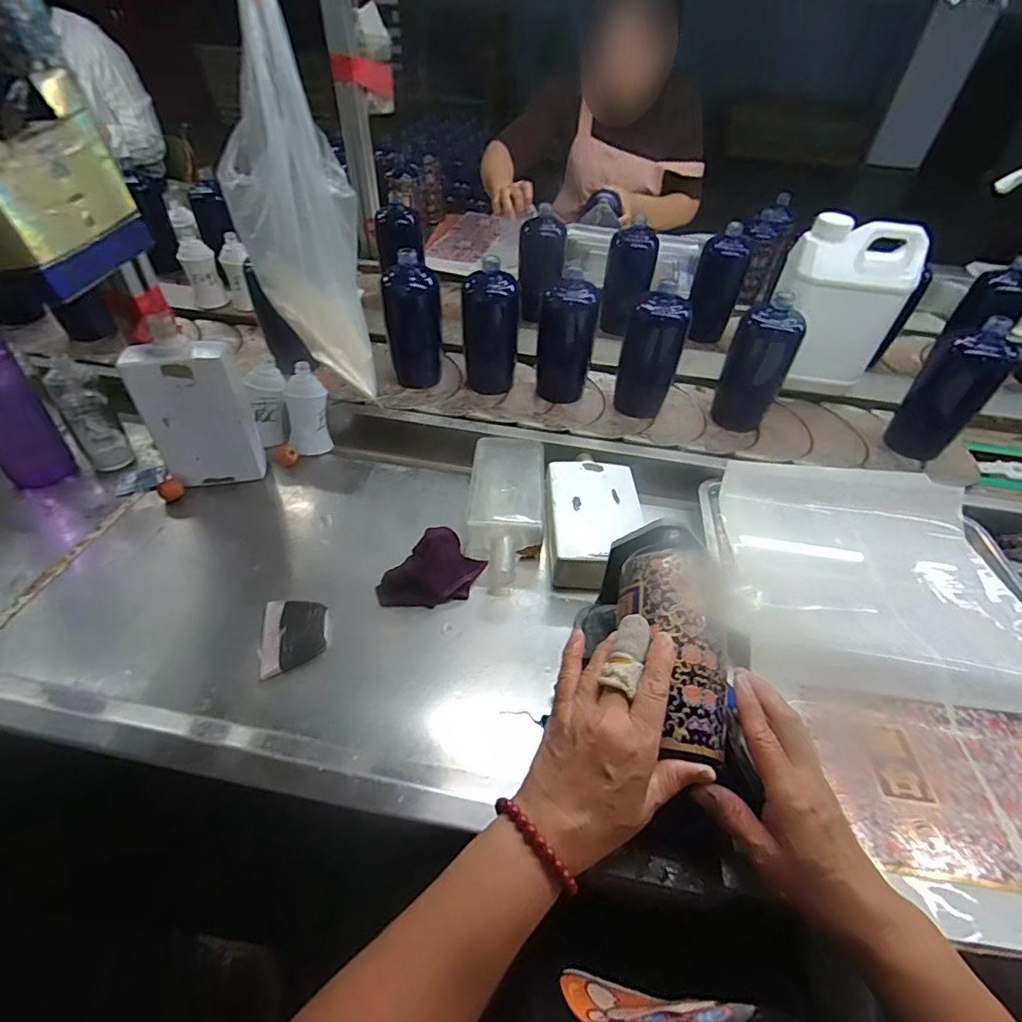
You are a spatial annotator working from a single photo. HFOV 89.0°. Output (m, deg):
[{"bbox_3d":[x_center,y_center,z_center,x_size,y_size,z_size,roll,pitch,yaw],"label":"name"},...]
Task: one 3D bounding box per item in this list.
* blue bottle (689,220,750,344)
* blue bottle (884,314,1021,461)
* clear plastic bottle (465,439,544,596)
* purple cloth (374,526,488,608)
[{"bbox_3d":[0.365,-0.399,0.921,0.075,0.176,0.063,15,46,12],"label":"blue bottle"},{"bbox_3d":[0.596,-0.168,0.705,0.066,0.171,0.083,-34,56,-31],"label":"blue bottle"},{"bbox_3d":[-0.004,-0.006,0.628,0.089,0.039,0.227,2,45,-1],"label":"clear plastic bottle"},{"bbox_3d":[-0.082,0.067,0.554,0.071,0.033,0.101,28,50,23],"label":"purple cloth"}]

